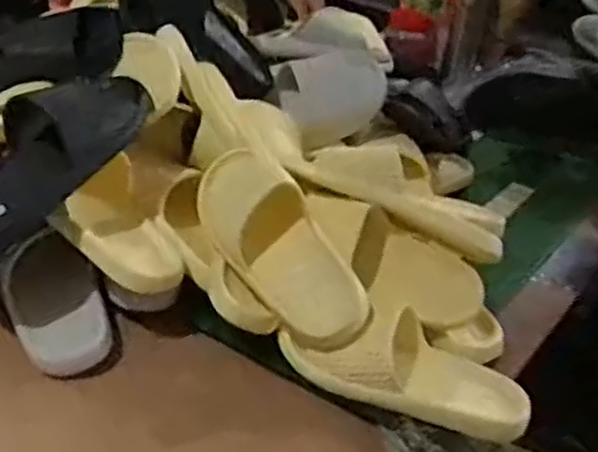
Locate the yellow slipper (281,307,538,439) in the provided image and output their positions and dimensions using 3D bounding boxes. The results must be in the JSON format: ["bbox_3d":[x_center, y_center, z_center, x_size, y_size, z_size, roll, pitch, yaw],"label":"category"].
[{"bbox_3d":[0.108,0.132,0.798,0.250,0.069,0.100,14,32,13],"label":"yellow slipper"}]

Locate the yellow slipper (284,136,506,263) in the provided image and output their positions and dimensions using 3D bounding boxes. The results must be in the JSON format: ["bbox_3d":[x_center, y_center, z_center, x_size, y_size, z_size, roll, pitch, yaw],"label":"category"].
[{"bbox_3d":[0.118,-0.044,0.892,0.251,0.076,0.078,26,34,6],"label":"yellow slipper"}]

